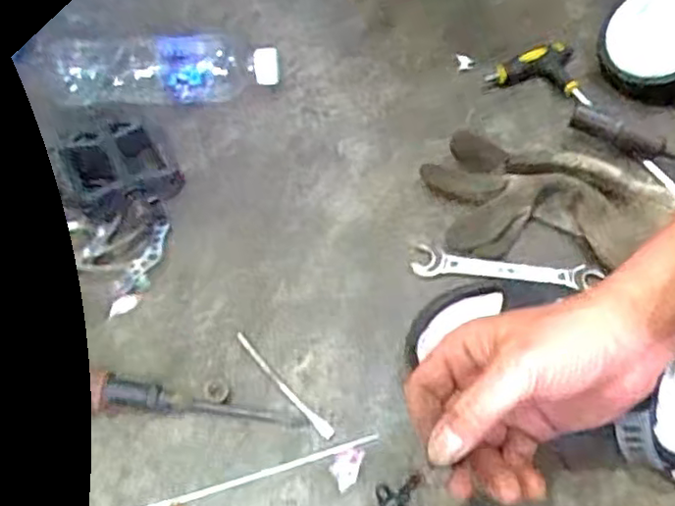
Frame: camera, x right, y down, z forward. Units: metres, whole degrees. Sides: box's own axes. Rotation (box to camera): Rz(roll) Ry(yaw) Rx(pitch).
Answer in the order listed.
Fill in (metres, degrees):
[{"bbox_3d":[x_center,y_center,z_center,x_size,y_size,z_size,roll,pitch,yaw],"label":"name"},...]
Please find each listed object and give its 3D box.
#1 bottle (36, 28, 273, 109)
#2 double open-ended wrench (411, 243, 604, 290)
[{"bbox_3d":[-0.167,-0.169,0.622,0.206,0.057,0.065,-4,58,0],"label":"bottle"},{"bbox_3d":[0.135,0.011,0.529,0.144,0.004,0.029,7,58,7],"label":"double open-ended wrench"}]

